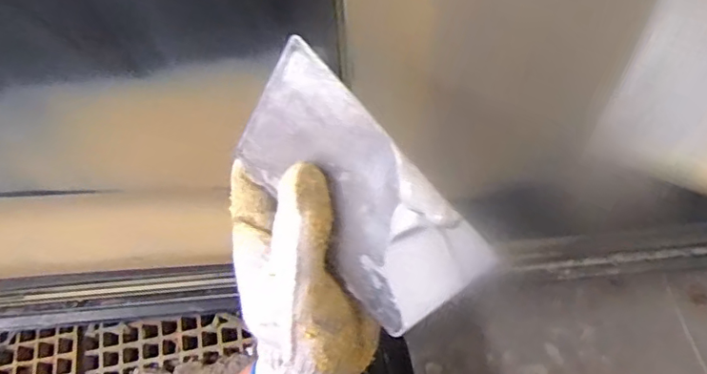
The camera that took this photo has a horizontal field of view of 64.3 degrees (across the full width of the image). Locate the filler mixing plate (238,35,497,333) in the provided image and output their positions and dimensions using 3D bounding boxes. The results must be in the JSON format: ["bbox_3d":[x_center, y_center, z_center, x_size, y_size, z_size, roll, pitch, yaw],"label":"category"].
[{"bbox_3d":[-0.001,0.003,0.279,0.138,0.074,0.008,49,34,6],"label":"filler mixing plate"}]

